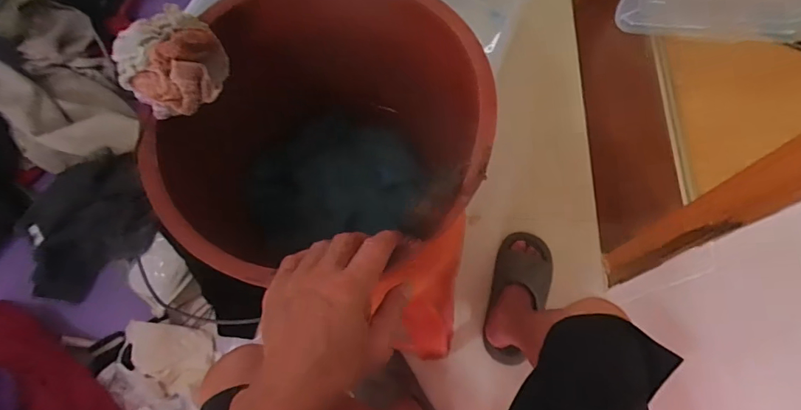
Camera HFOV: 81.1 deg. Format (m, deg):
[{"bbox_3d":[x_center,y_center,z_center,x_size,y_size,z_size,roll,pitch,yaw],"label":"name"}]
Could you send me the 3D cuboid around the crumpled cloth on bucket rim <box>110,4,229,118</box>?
[{"bbox_3d":[-0.208,-0.130,0.434,0.092,0.064,0.083,-34,73,-10],"label":"crumpled cloth on bucket rim"}]

